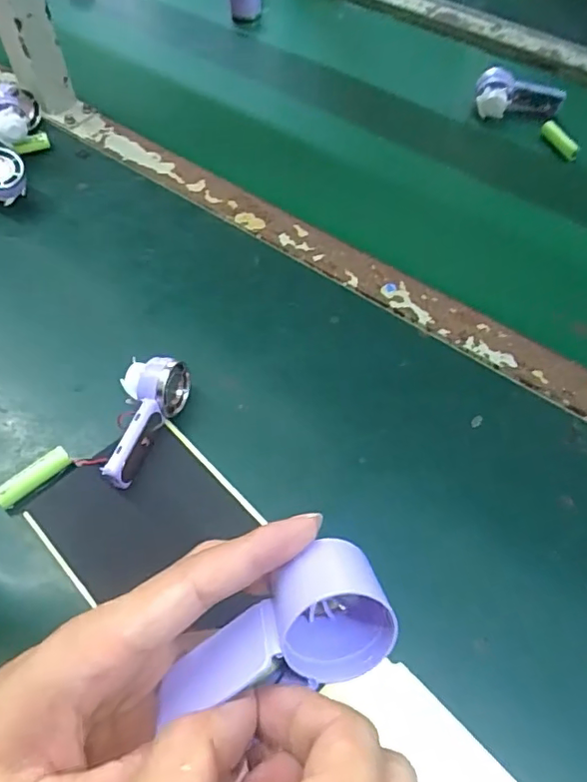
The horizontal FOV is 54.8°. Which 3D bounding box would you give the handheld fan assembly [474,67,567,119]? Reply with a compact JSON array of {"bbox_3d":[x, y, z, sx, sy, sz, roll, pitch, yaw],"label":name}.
[{"bbox_3d":[0.234,-0.305,0.586,0.088,0.039,0.027,13,58,7],"label":"handheld fan assembly"}]

